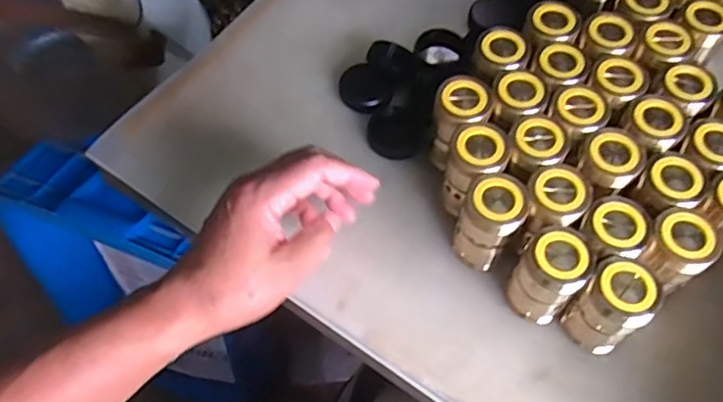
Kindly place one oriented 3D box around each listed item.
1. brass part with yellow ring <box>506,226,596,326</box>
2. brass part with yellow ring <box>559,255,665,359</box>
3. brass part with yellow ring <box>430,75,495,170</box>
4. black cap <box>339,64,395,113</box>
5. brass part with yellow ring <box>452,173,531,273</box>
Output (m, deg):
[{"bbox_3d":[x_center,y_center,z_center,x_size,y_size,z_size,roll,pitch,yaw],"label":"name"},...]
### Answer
[{"bbox_3d":[0.122,0.047,0.393,0.039,0.077,0.039,0,62,0],"label":"brass part with yellow ring"},{"bbox_3d":[0.157,0.071,0.382,0.036,0.078,0.041,-32,66,-16],"label":"brass part with yellow ring"},{"bbox_3d":[0.072,-0.058,0.444,0.039,0.066,0.034,-25,65,-13],"label":"brass part with yellow ring"},{"bbox_3d":[0.003,-0.092,0.490,0.042,0.012,0.037,22,64,12],"label":"black cap"},{"bbox_3d":[0.086,0.020,0.412,0.037,0.080,0.039,30,66,15],"label":"brass part with yellow ring"}]

